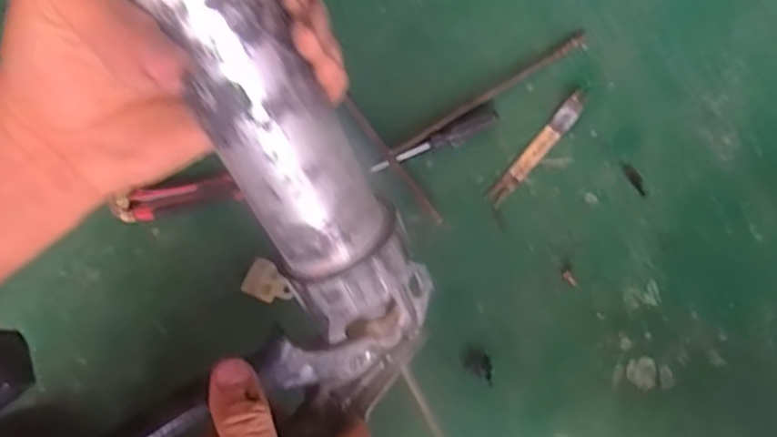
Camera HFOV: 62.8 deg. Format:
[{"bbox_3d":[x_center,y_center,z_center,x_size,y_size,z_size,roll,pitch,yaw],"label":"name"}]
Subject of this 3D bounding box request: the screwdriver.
[{"bbox_3d":[0.057,-0.084,0.725,0.157,0.024,0.030,-31,75,-11],"label":"screwdriver"}]

